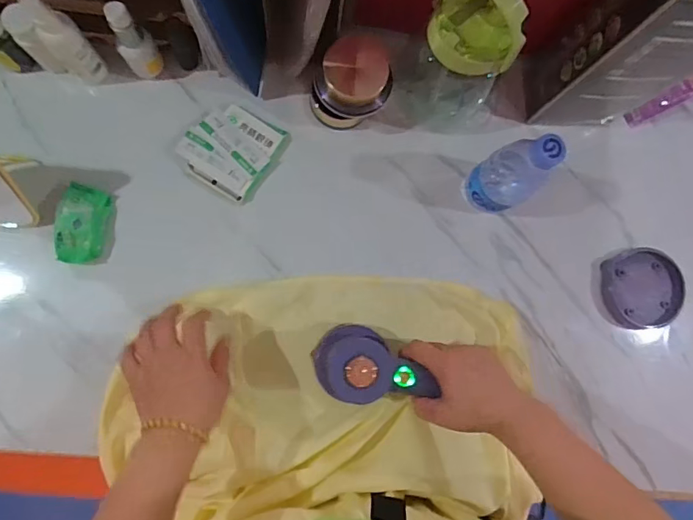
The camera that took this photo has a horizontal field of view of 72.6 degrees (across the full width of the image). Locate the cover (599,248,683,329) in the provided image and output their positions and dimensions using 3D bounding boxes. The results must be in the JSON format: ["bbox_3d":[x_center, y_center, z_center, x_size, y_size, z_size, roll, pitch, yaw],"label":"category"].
[{"bbox_3d":[0.372,0.036,0.599,0.097,0.027,0.098,-3,85,-6],"label":"cover"}]

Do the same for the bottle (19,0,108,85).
[{"bbox_3d":[-0.297,-0.230,0.502,0.038,0.133,0.035,-10,85,-7],"label":"bottle"}]

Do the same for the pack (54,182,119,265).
[{"bbox_3d":[-0.296,-0.040,0.536,0.051,0.027,0.088,4,84,-6],"label":"pack"}]

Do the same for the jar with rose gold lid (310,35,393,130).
[{"bbox_3d":[0.006,-0.197,0.544,0.080,0.084,0.082,1,84,-6],"label":"jar with rose gold lid"}]

